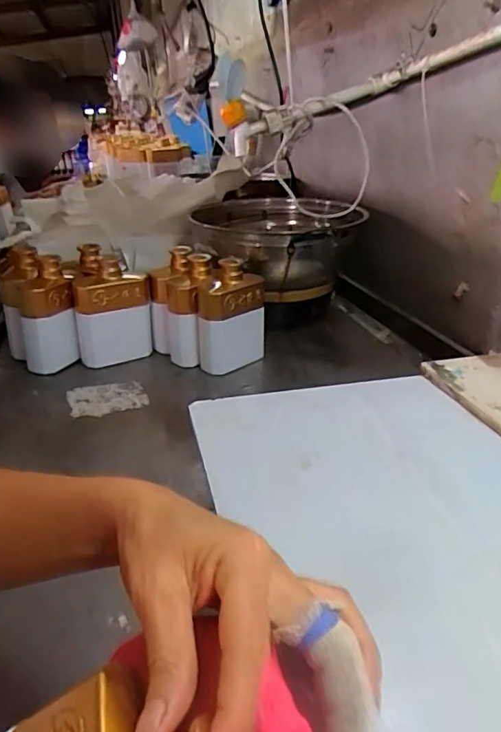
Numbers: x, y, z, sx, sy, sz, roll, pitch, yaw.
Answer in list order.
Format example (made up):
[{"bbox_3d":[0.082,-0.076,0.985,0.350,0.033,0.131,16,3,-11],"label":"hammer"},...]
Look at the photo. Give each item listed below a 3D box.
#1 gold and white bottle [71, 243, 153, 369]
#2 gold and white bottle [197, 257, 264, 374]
[{"bbox_3d":[-0.235,-0.098,0.846,0.121,0.167,0.109,-13,28,-18],"label":"gold and white bottle"},{"bbox_3d":[-0.031,-0.077,0.793,0.102,0.165,0.073,-4,27,-2],"label":"gold and white bottle"}]

